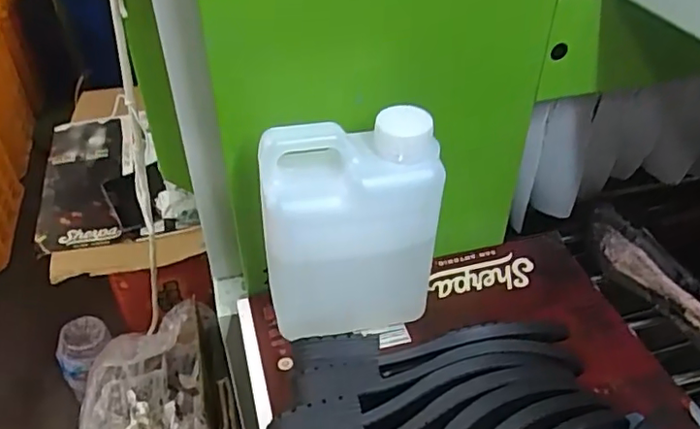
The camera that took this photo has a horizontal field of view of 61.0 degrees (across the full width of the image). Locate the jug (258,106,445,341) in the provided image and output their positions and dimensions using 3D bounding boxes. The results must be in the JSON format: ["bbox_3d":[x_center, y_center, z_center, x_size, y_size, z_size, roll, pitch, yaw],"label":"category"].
[{"bbox_3d":[0.000,0.014,0.440,0.130,0.162,0.070,-14,43,-16],"label":"jug"}]

